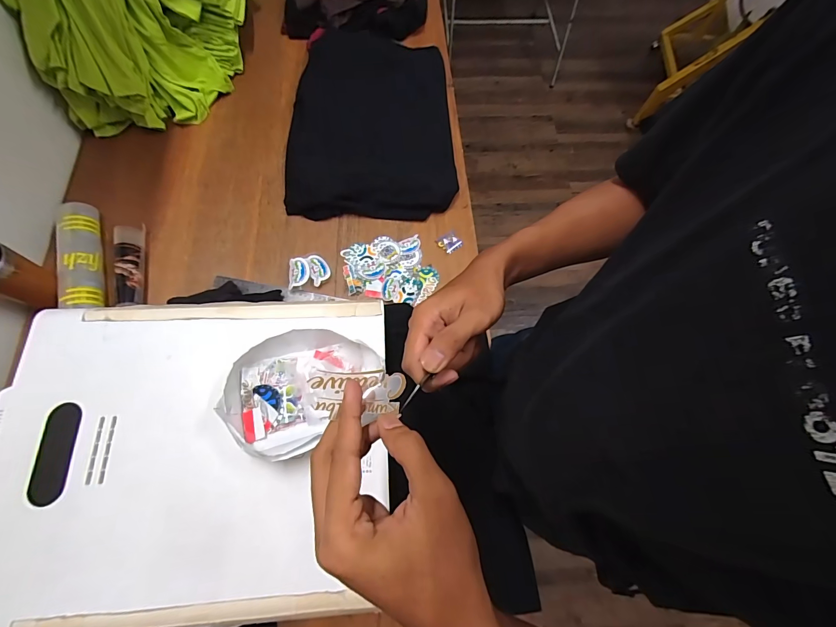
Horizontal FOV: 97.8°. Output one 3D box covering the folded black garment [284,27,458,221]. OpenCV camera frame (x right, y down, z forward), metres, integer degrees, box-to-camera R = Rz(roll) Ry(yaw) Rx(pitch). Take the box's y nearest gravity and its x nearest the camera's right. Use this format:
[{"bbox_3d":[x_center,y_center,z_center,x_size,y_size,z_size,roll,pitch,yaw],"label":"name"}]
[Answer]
[{"bbox_3d":[-0.108,-0.465,0.870,0.367,0.066,0.547,-2,69,-2],"label":"folded black garment"}]

